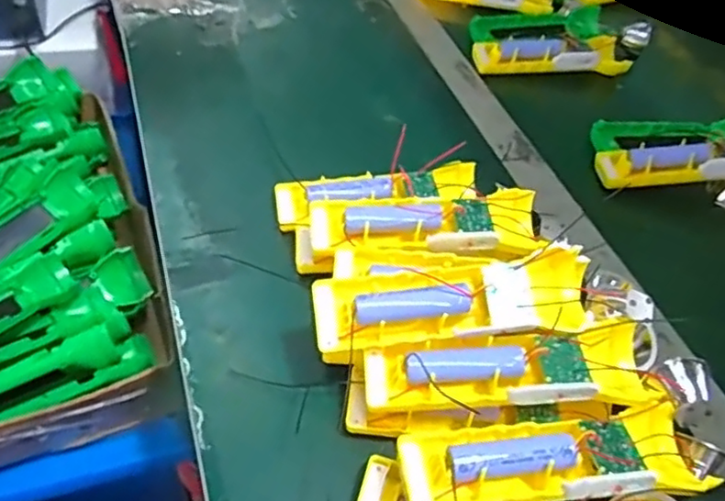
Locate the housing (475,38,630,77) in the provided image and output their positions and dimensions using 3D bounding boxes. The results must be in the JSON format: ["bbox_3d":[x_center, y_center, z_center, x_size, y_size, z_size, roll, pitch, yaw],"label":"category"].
[{"bbox_3d":[0.206,-0.211,0.677,0.170,0.022,0.044,1,49,-7],"label":"housing"}]

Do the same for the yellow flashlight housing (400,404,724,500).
[{"bbox_3d":[0.105,0.114,0.337,0.165,0.038,0.046,-2,50,-10],"label":"yellow flashlight housing"}]

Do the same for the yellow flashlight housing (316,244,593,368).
[{"bbox_3d":[0.061,0.031,0.375,0.177,0.039,0.052,-3,50,-10],"label":"yellow flashlight housing"}]

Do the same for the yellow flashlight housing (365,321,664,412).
[{"bbox_3d":[0.085,0.067,0.362,0.163,0.024,0.047,2,49,-6],"label":"yellow flashlight housing"}]

